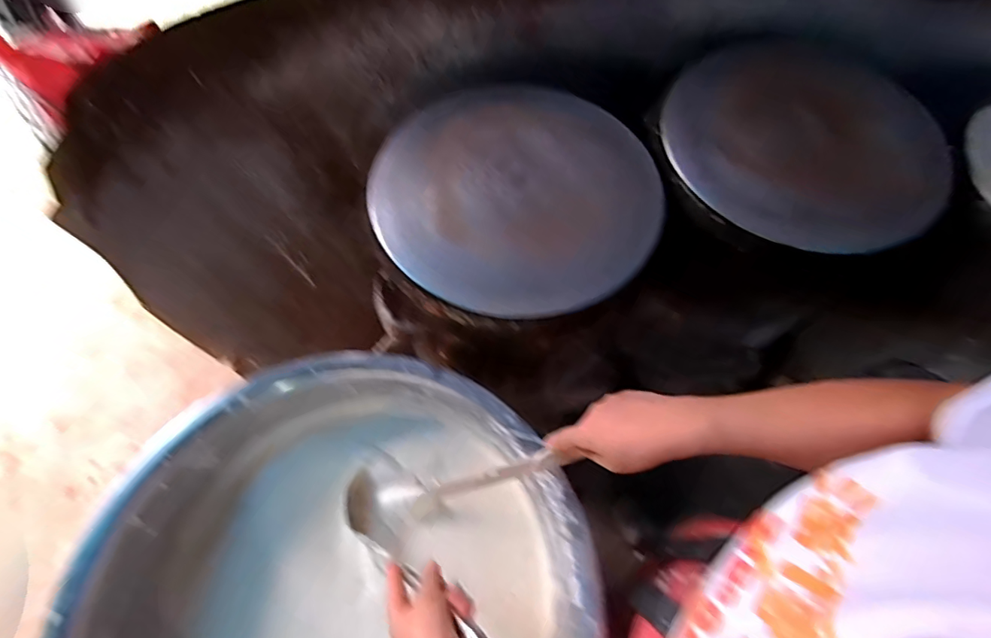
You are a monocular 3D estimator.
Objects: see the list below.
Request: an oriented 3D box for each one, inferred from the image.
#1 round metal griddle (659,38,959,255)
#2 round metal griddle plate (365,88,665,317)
[{"bbox_3d":[0.448,-0.255,0.649,0.394,0.054,0.329,-30,70,-14],"label":"round metal griddle"},{"bbox_3d":[0.033,-0.172,0.618,0.350,0.029,0.362,1,66,-2],"label":"round metal griddle plate"}]

